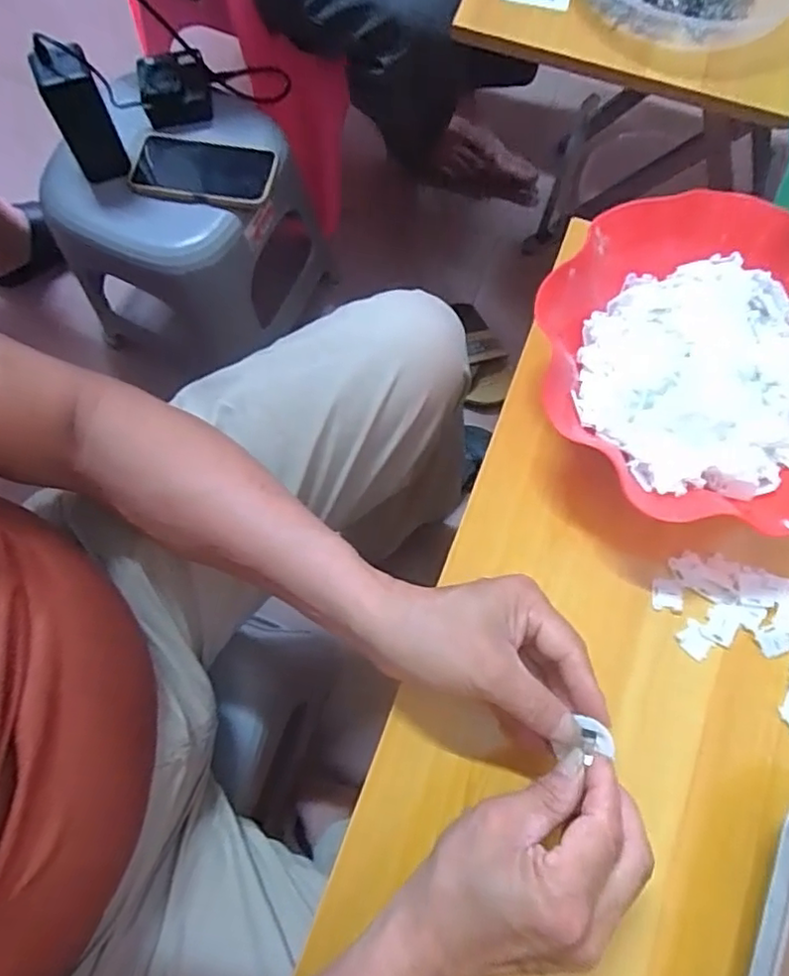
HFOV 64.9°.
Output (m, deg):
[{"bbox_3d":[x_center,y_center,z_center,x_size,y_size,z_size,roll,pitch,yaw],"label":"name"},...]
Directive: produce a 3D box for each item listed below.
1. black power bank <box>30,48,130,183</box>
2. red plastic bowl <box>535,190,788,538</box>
[{"bbox_3d":[-0.335,-0.401,0.669,0.061,0.137,0.040,-21,76,-6],"label":"black power bank"},{"bbox_3d":[0.205,-0.080,0.418,0.211,0.064,0.219,0,75,0],"label":"red plastic bowl"}]

